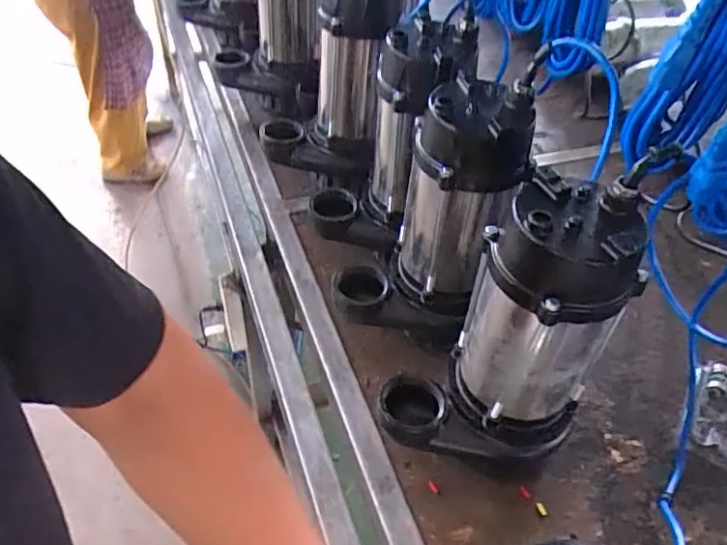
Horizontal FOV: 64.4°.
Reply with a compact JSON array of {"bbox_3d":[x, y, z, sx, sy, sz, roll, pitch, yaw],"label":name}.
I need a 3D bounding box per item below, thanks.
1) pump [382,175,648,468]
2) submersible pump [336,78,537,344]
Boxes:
[{"bbox_3d":[0.136,0.058,0.568,0.202,0.287,0.129,6,47,1],"label":"pump"},{"bbox_3d":[0.073,-0.068,0.682,0.184,0.288,0.127,8,47,2],"label":"submersible pump"}]

